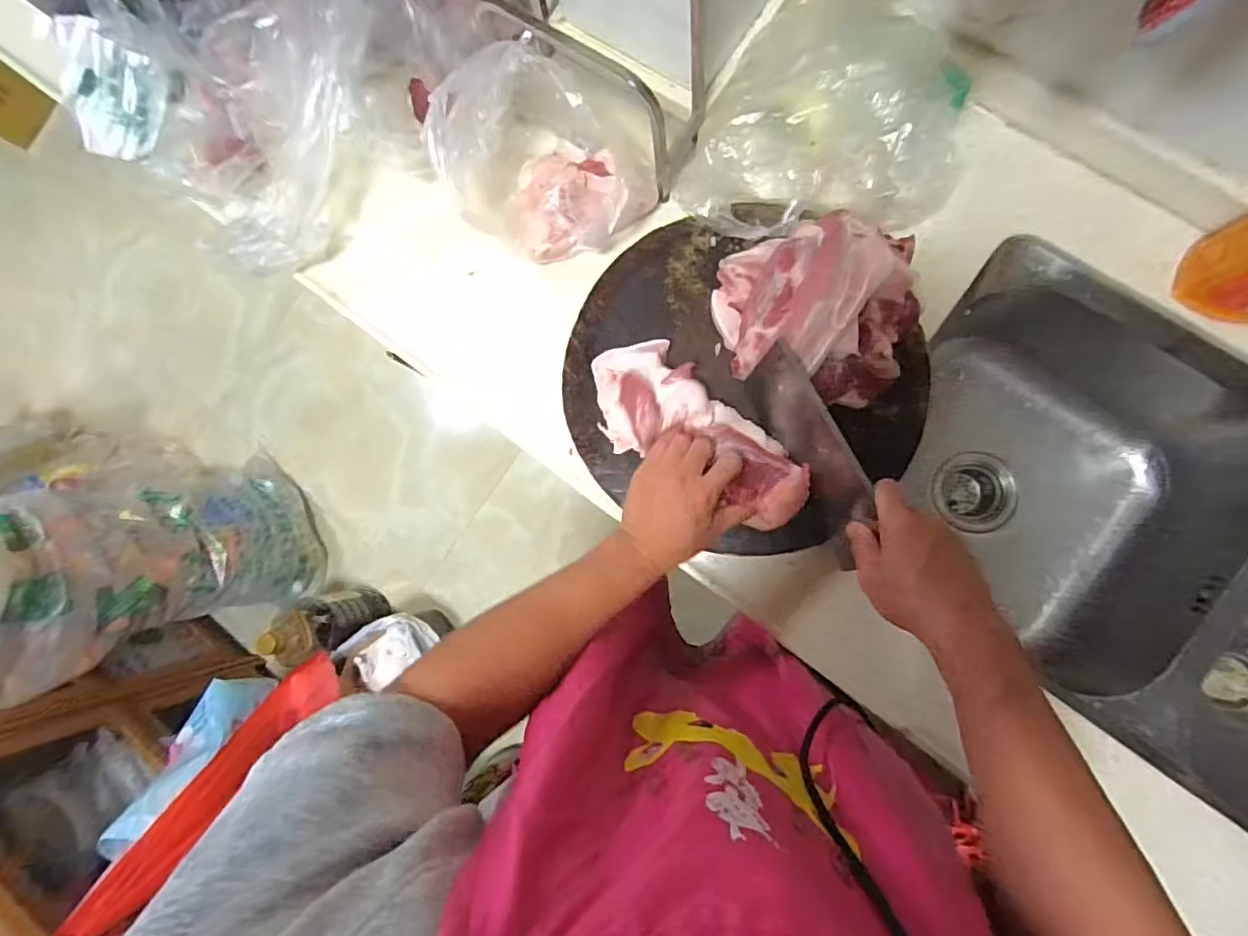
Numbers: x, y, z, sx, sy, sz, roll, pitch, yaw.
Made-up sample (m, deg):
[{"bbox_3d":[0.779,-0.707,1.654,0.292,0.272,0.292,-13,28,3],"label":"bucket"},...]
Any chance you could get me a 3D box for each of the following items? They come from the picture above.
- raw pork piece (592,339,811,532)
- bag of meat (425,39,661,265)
[{"bbox_3d":[0.069,-0.036,0.556,0.239,0.060,0.103,35,89,11],"label":"raw pork piece"},{"bbox_3d":[-0.076,-0.320,0.594,0.203,0.151,0.166,20,87,9],"label":"bag of meat"}]

